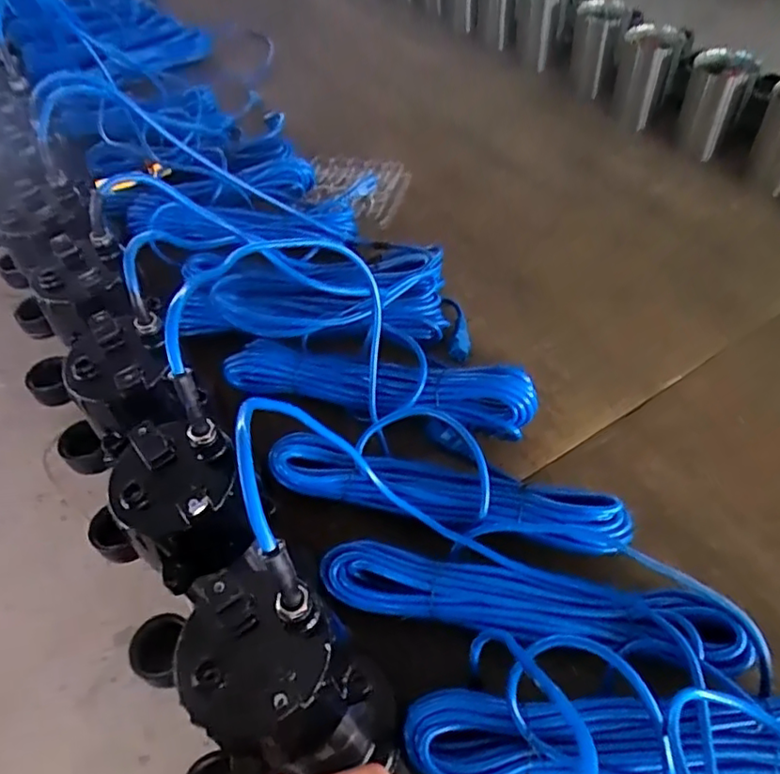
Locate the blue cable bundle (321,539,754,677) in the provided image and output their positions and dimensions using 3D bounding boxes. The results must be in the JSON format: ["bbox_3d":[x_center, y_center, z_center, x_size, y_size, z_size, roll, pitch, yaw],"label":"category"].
[{"bbox_3d":[0.116,0.186,0.519,0.352,0.066,0.071,8,53,11],"label":"blue cable bundle"}]

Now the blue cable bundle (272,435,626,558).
[{"bbox_3d":[0.049,0.106,0.594,0.335,0.056,0.060,11,53,14],"label":"blue cable bundle"}]

